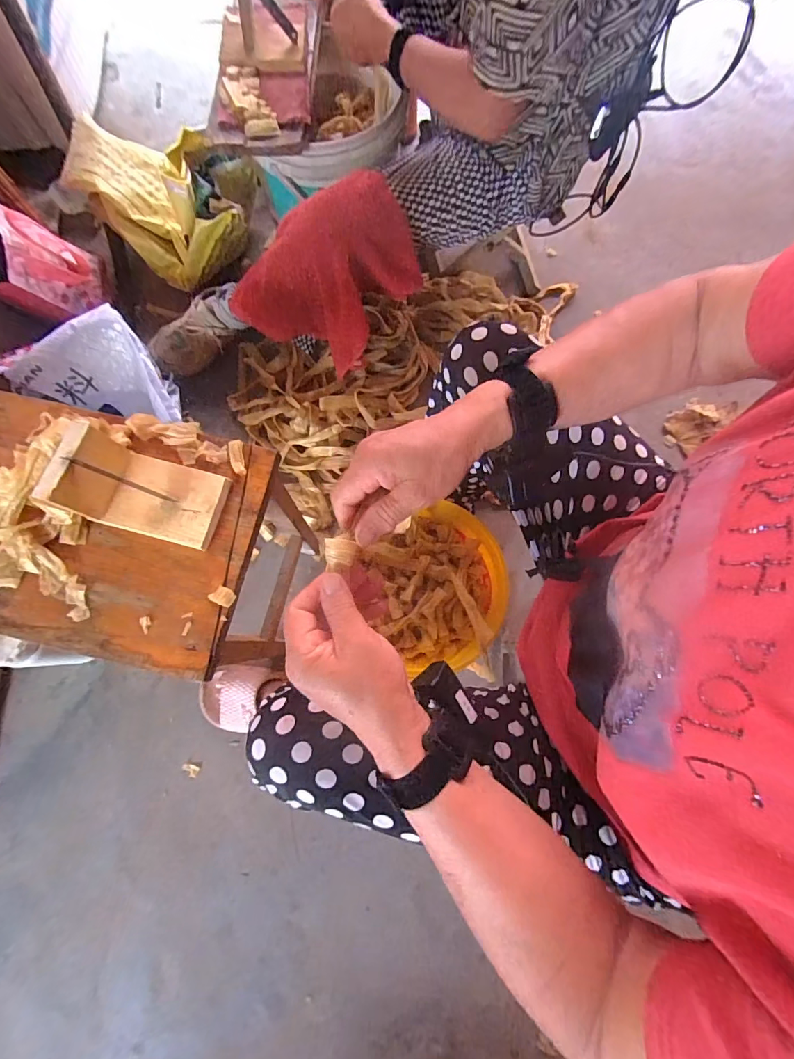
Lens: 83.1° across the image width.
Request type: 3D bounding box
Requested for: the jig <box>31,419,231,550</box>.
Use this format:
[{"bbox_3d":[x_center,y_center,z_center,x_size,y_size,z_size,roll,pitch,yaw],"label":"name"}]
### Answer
[{"bbox_3d":[-0.235,-0.039,0.414,0.120,0.070,0.076,14,77,3],"label":"jig"}]

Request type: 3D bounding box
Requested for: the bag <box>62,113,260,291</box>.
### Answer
[{"bbox_3d":[-0.470,-0.680,0.940,0.339,0.205,0.261,-3,77,1],"label":"bag"}]

